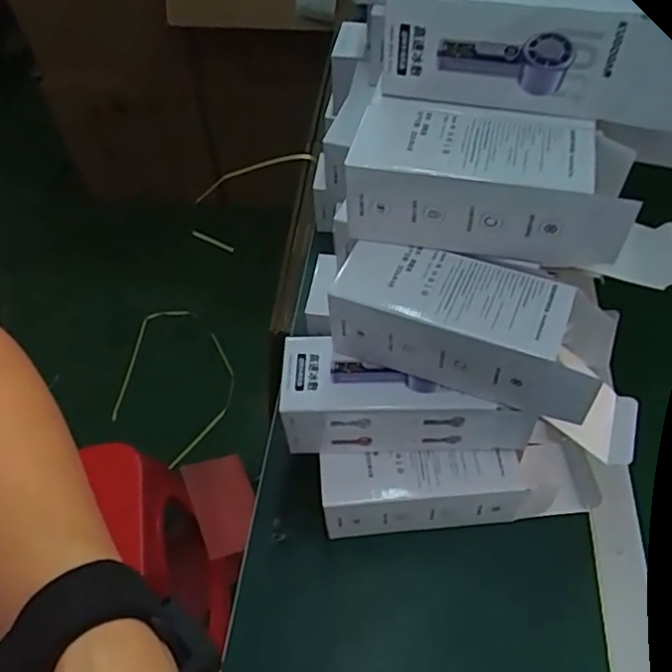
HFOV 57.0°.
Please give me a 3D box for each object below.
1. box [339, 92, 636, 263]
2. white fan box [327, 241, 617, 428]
[{"bbox_3d":[0.107,-0.112,0.448,0.194,0.070,0.088,8,53,10],"label":"box"},{"bbox_3d":[0.097,-0.007,0.456,0.194,0.069,0.071,17,55,16],"label":"white fan box"}]

